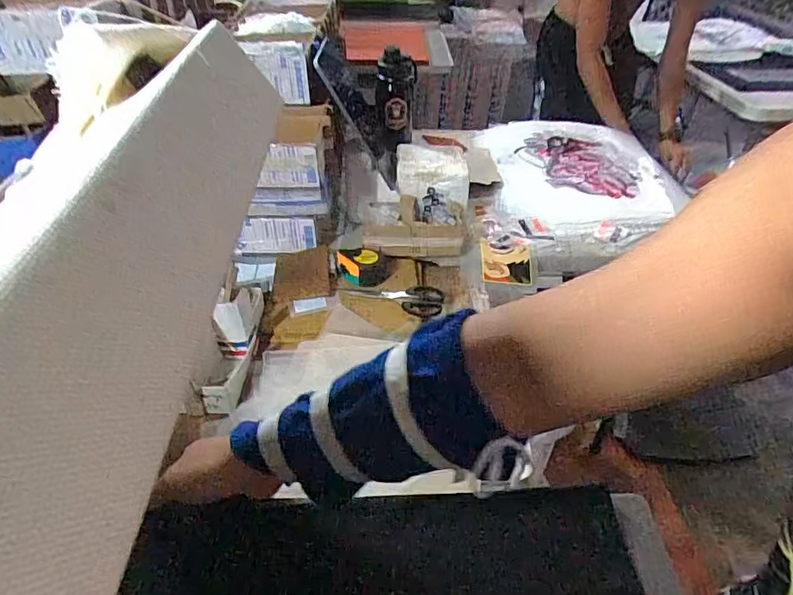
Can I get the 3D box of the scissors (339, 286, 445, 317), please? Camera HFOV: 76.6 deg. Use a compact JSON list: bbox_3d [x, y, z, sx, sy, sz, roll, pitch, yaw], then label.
[{"bbox_3d":[-0.007,0.000,0.819,0.167,0.011,0.058,3,42,2],"label":"scissors"}]

